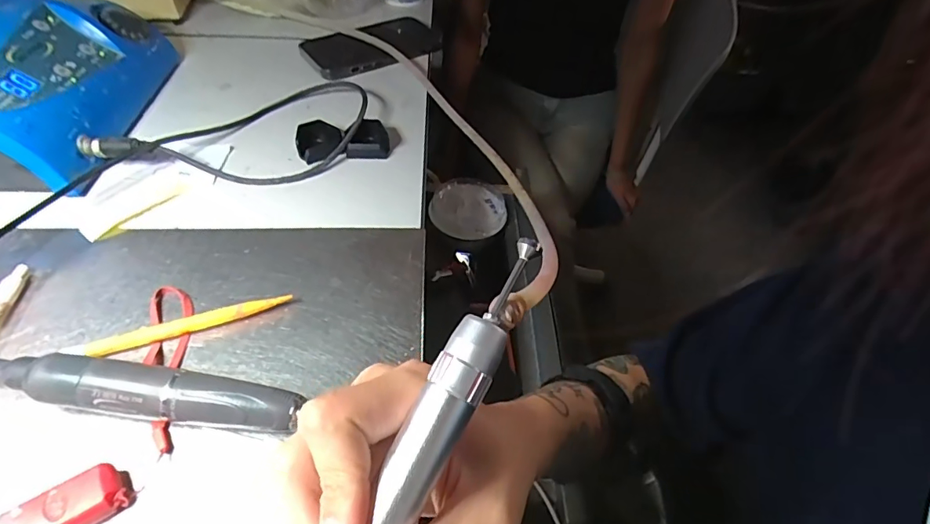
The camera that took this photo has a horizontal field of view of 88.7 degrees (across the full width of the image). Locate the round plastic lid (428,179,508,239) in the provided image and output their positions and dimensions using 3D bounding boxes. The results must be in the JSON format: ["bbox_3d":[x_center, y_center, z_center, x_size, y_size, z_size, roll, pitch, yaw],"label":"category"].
[{"bbox_3d":[0.004,-0.061,0.527,0.083,0.014,0.084,1,49,-2],"label":"round plastic lid"}]

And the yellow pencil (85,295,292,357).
[{"bbox_3d":[-0.166,0.038,0.291,0.113,0.011,0.008,-15,51,-15],"label":"yellow pencil"}]

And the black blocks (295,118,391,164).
[{"bbox_3d":[-0.107,-0.107,0.419,0.077,0.021,0.038,-5,49,-7],"label":"black blocks"}]

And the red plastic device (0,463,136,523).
[{"bbox_3d":[-0.181,0.116,0.221,0.045,0.020,0.021,-29,56,-25],"label":"red plastic device"}]

